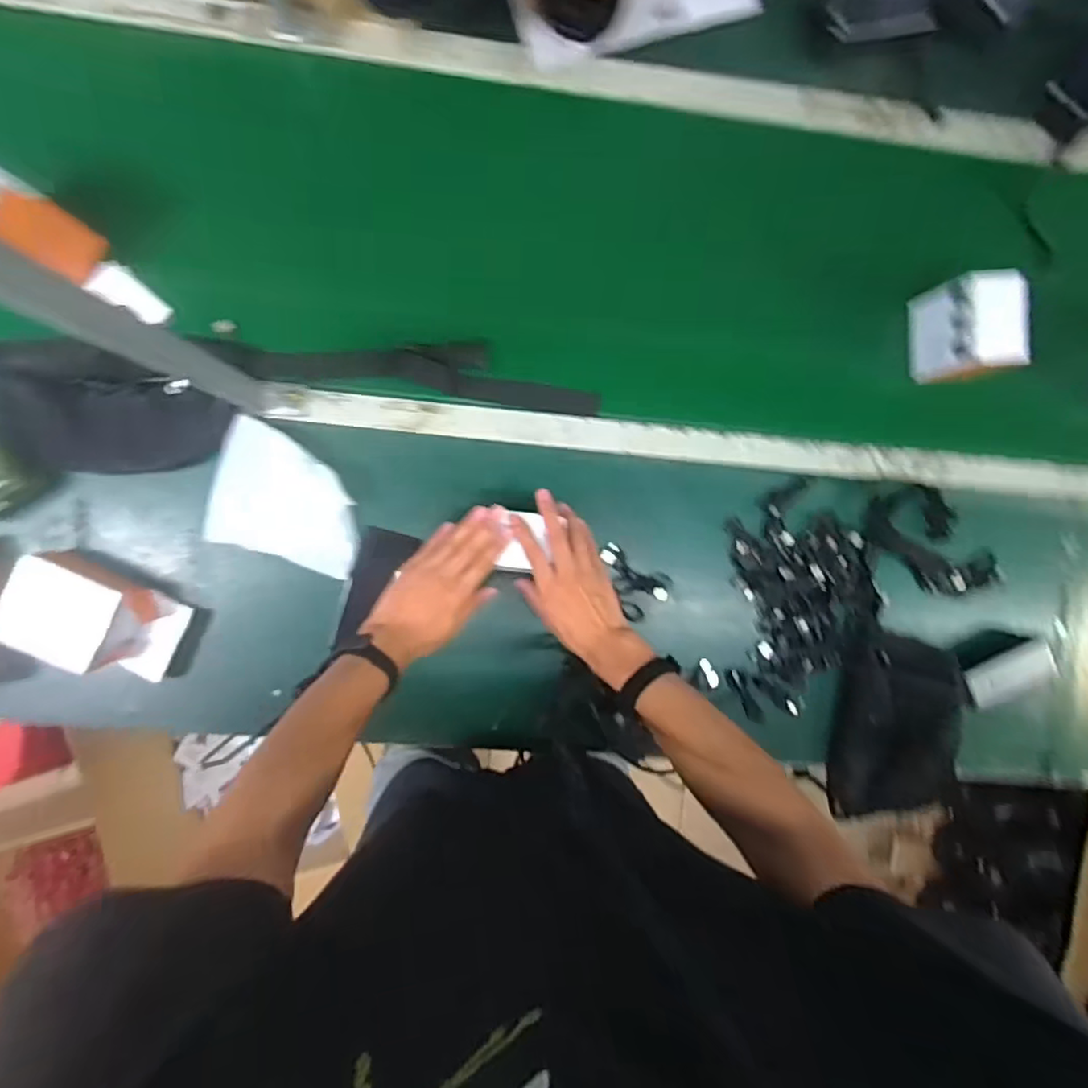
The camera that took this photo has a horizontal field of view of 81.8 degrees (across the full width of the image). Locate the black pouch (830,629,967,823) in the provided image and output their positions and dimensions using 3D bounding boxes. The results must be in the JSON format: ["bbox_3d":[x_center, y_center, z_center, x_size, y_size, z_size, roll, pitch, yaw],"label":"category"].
[{"bbox_3d":[0.450,0.241,0.806,0.139,0.022,0.250,7,104,25],"label":"black pouch"}]

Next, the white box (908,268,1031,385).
[{"bbox_3d":[0.524,-0.265,0.778,0.073,0.119,0.119,-10,92,-3],"label":"white box"}]

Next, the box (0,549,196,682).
[{"bbox_3d":[-0.517,0.086,0.725,0.172,0.079,0.108,27,90,-4],"label":"box"}]

